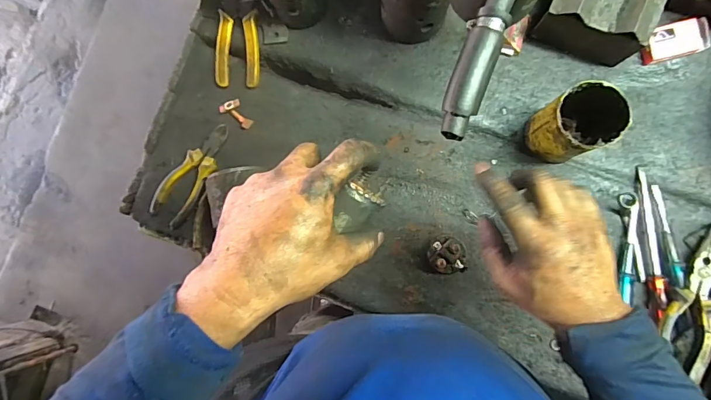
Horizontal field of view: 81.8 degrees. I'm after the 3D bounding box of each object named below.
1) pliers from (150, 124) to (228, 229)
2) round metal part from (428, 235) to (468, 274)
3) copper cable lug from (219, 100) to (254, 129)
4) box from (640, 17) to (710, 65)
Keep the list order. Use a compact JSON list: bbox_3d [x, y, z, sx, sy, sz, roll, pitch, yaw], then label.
[{"bbox_3d":[-0.231,-0.039,0.577,0.048,0.015,0.155,32,88,6],"label":"pliers"},{"bbox_3d":[0.119,0.072,0.538,0.045,0.035,0.049,0,85,4],"label":"round metal part"},{"bbox_3d":[-0.168,-0.122,0.586,0.028,0.008,0.050,-42,83,0],"label":"copper cable lug"},{"bbox_3d":[0.411,-0.205,0.529,0.075,0.011,0.044,-13,99,11],"label":"box"}]

